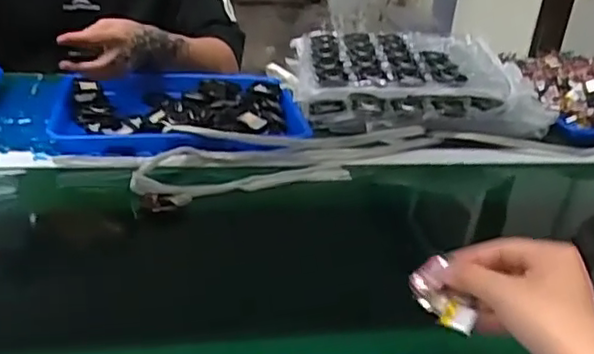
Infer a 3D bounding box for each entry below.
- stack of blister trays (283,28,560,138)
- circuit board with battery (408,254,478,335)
[{"bbox_3d":[0.175,-0.151,0.949,0.347,0.065,0.270,3,27,-6],"label":"stack of blister trays"},{"bbox_3d":[0.102,0.083,0.433,0.031,0.018,0.054,-36,52,-10],"label":"circuit board with battery"}]

